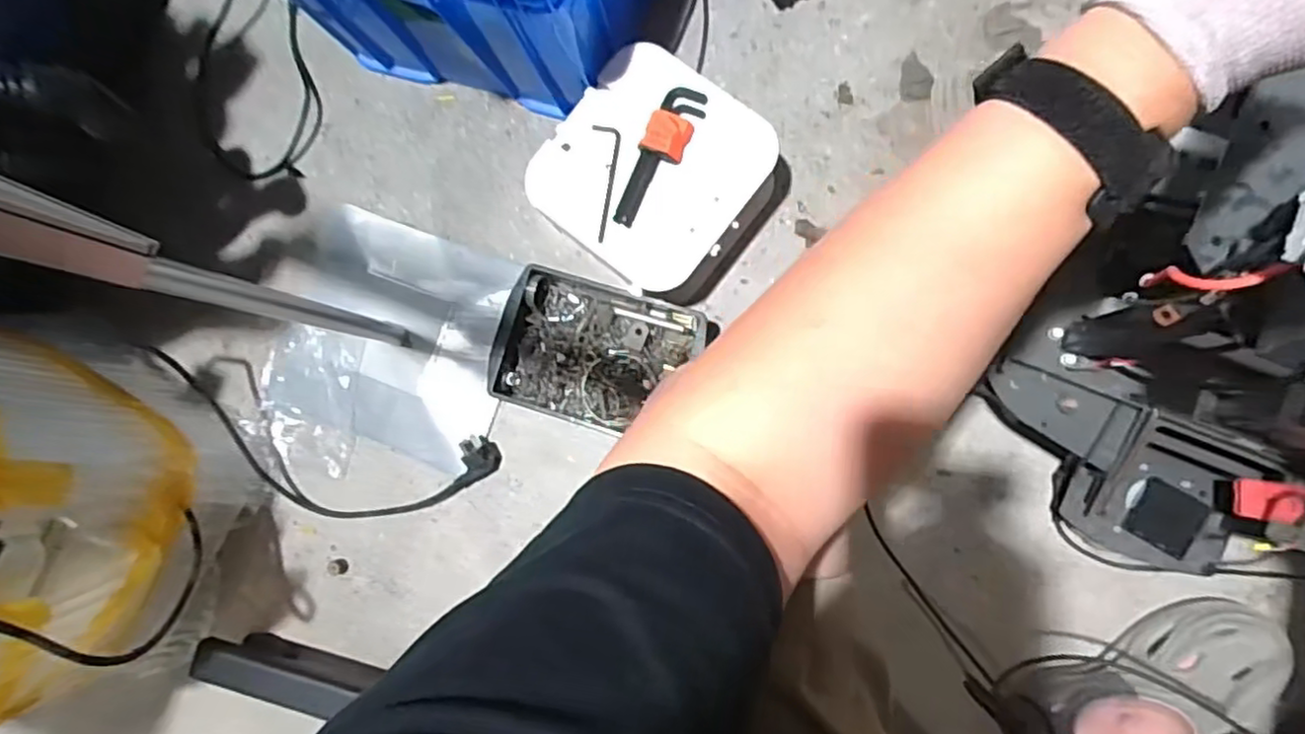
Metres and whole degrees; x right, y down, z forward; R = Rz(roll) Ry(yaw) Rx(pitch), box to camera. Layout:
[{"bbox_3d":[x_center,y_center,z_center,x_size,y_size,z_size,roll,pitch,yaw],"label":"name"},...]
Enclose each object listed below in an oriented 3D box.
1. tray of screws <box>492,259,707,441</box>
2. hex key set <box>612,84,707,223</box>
[{"bbox_3d":[-0.083,-0.018,0.868,0.221,0.053,0.173,17,88,9],"label":"tray of screws"},{"bbox_3d":[0.007,-0.246,0.794,0.049,0.027,0.177,25,90,9],"label":"hex key set"}]

